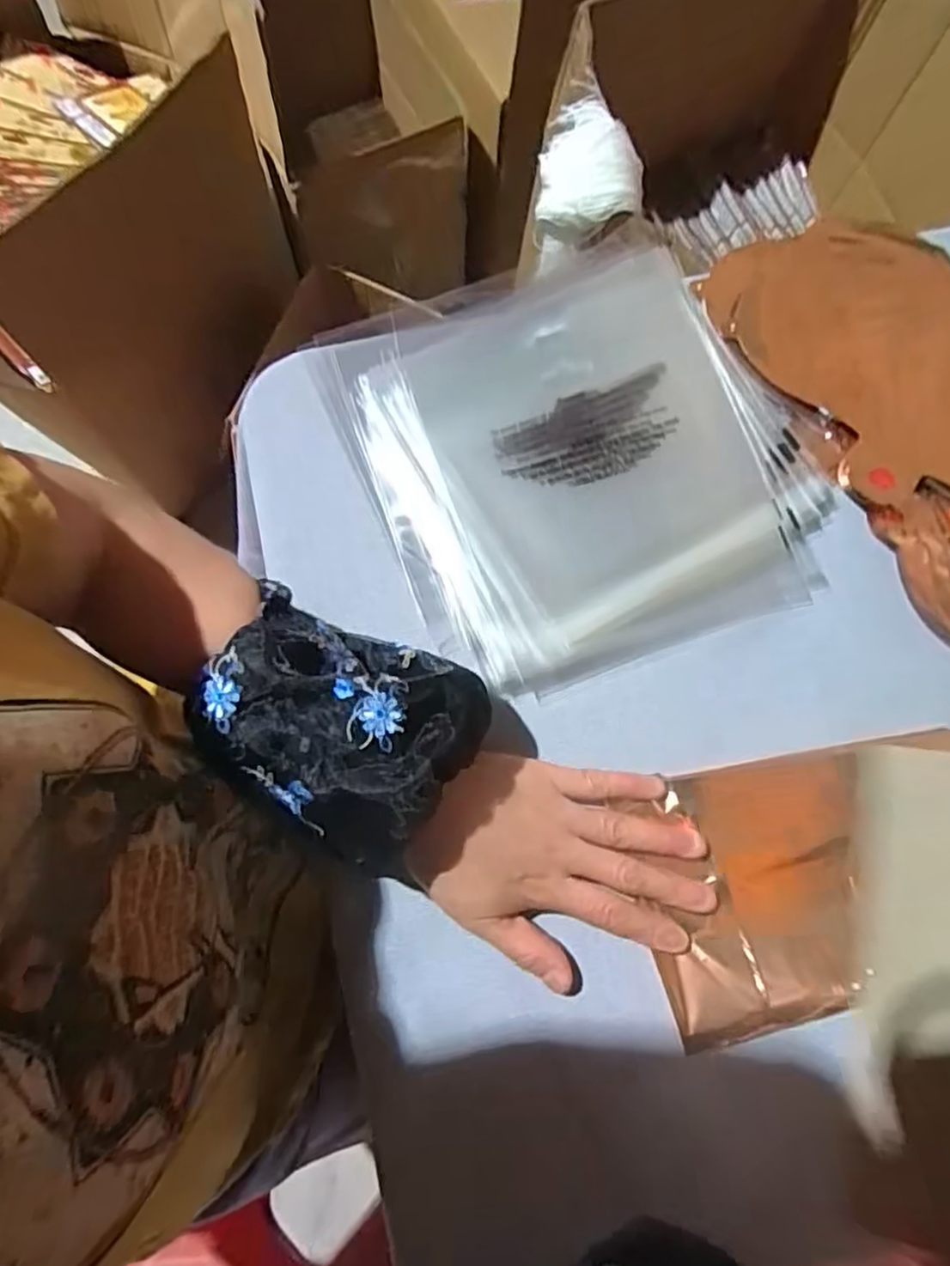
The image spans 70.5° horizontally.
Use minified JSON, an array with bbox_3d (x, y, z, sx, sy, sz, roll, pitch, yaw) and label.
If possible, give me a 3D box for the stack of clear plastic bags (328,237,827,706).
[{"bbox_3d":[0.071,-0.114,0.425,0.279,0.025,0.264,-18,77,-4],"label":"stack of clear plastic bags"}]

